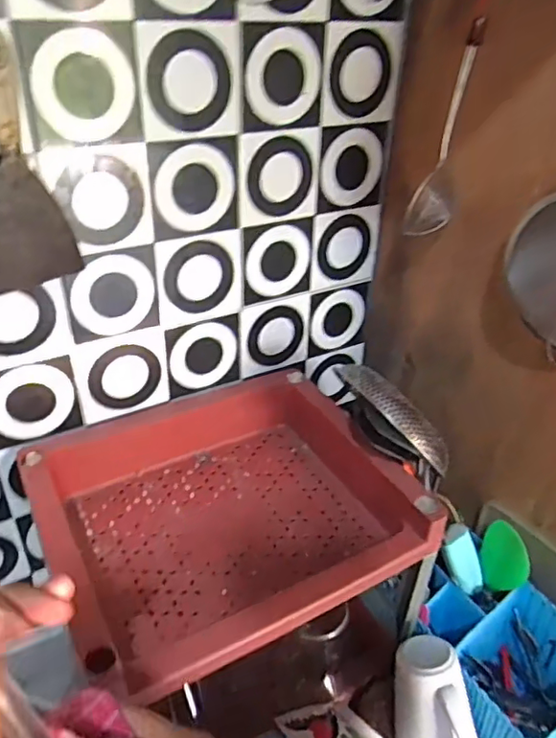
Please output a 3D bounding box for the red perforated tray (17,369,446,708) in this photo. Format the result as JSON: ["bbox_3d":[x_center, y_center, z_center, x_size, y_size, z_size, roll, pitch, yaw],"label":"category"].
[{"bbox_3d":[-0.063,0.136,0.618,0.345,0.084,0.318,-17,38,-25],"label":"red perforated tray"}]

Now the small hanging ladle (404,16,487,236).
[{"bbox_3d":[0.169,-0.238,0.596,0.045,0.205,0.051,8,34,9],"label":"small hanging ladle"}]

